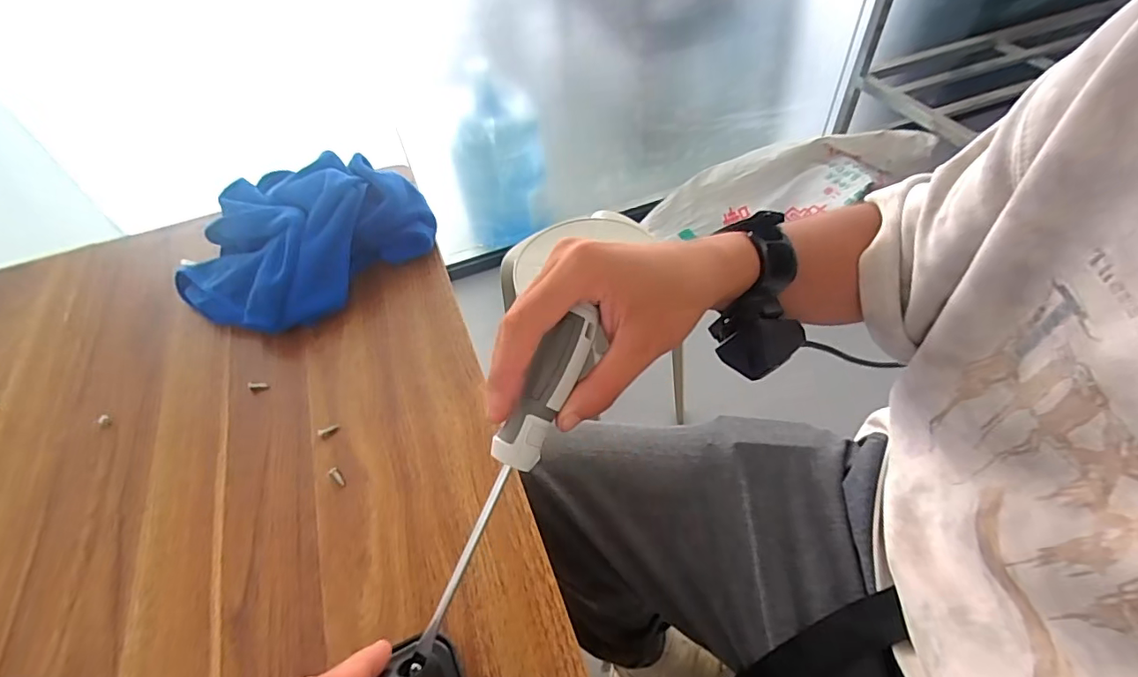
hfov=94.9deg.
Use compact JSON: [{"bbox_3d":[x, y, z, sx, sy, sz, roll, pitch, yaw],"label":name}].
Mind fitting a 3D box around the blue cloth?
[{"bbox_3d":[-0.233,-0.091,0.452,0.177,0.061,0.188,25,56,25],"label":"blue cloth"}]

